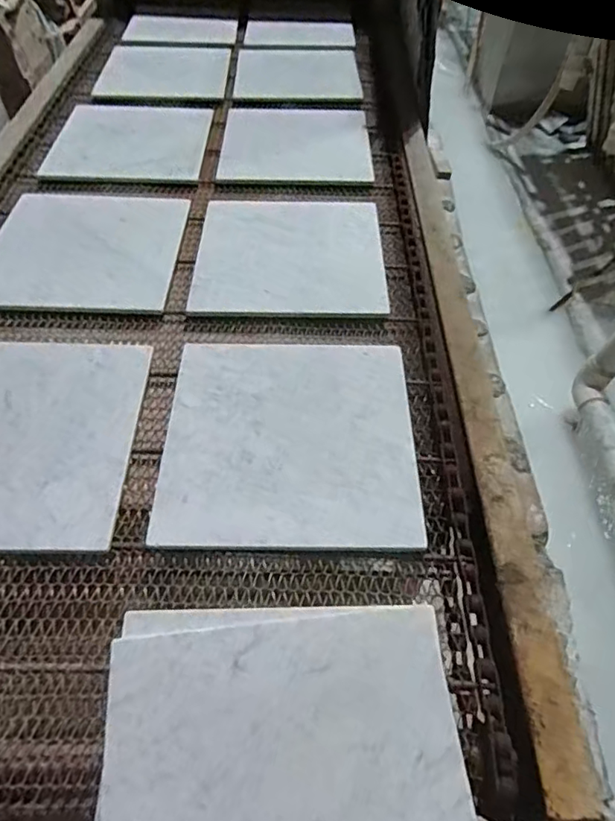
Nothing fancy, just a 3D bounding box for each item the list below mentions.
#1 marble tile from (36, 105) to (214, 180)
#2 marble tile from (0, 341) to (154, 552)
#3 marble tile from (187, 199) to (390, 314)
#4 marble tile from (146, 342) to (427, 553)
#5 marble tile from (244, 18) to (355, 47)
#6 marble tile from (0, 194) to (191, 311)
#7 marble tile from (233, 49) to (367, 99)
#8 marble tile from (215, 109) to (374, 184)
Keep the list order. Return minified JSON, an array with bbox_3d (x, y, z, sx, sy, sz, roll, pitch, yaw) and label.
[{"bbox_3d":[-0.357,-0.550,1.134,0.296,0.016,0.295,3,53,0],"label":"marble tile"},{"bbox_3d":[-0.367,0.028,0.687,0.302,0.020,0.299,1,53,-1],"label":"marble tile"},{"bbox_3d":[-0.027,-0.270,0.929,0.297,0.012,0.315,1,53,-1],"label":"marble tile"},{"bbox_3d":[-0.022,0.028,0.693,0.295,0.018,0.302,2,53,0],"label":"marble tile"},{"bbox_3d":[-0.022,-1.048,1.549,0.295,0.016,0.175,2,53,-1],"label":"marble tile"},{"bbox_3d":[-0.366,-0.267,0.913,0.299,0.012,0.291,2,53,0],"label":"marble tile"},{"bbox_3d":[-0.023,-0.848,1.406,0.300,0.017,0.261,1,53,-1],"label":"marble tile"},{"bbox_3d":[-0.021,-0.549,1.150,0.295,0.013,0.298,2,53,0],"label":"marble tile"}]

